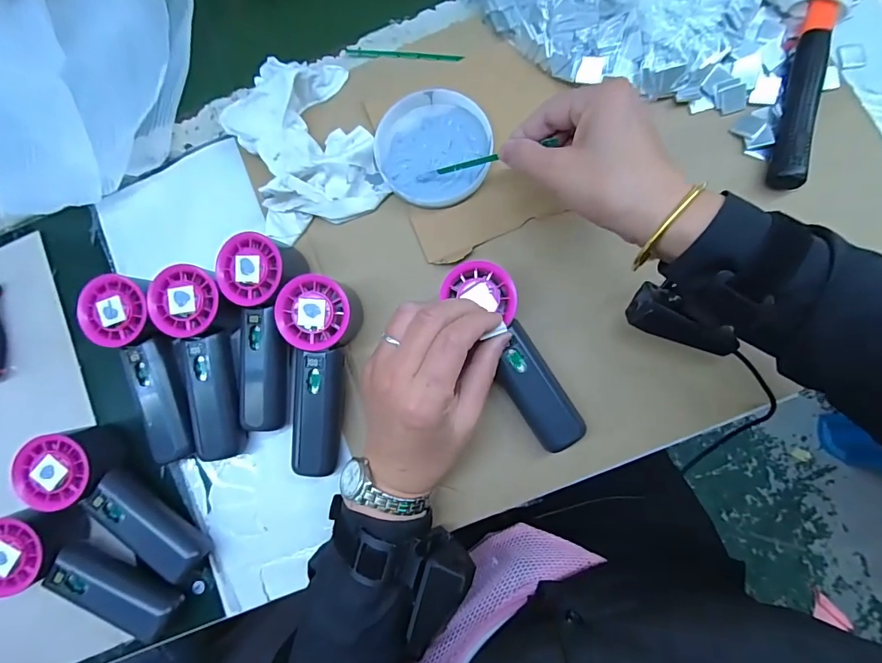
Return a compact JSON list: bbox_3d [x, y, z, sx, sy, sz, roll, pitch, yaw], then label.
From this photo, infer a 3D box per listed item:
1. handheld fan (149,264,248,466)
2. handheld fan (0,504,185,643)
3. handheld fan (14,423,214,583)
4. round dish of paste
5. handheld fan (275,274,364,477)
[{"bbox_3d":[-0.187,0.025,0.360,0.058,0.054,0.151,-15,81,3],"label":"handheld fan"},{"bbox_3d":[-0.285,0.194,0.355,0.153,0.054,0.053,31,86,-7],"label":"handheld fan"},{"bbox_3d":[-0.258,0.139,0.362,0.152,0.053,0.053,40,87,-4],"label":"handheld fan"},{"bbox_3d":[-0.006,-0.159,0.384,0.096,0.018,0.100,2,83,5],"label":"round dish of paste"},{"bbox_3d":[-0.099,0.034,0.352,0.052,0.059,0.157,3,83,5],"label":"handheld fan"}]

